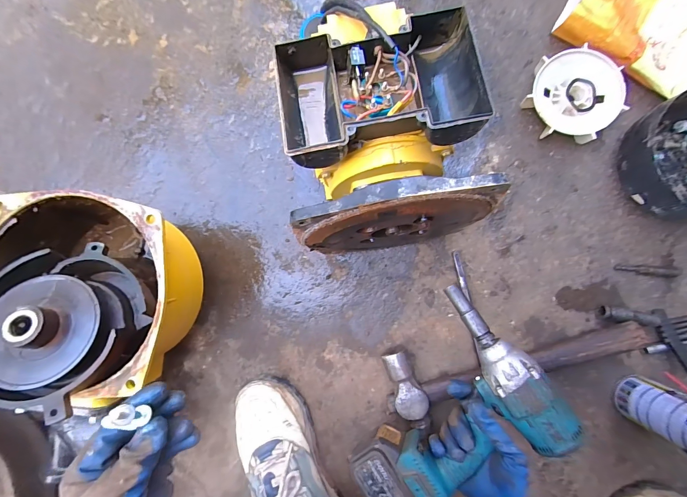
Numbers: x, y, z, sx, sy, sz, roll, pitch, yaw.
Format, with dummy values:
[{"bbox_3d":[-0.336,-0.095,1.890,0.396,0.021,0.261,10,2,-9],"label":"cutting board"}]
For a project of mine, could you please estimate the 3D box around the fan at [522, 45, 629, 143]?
[{"bbox_3d":[0.343,-0.229,0.488,0.131,0.037,0.129,0,89,3],"label":"fan"}]

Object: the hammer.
[{"bbox_3d":[0.251,0.181,0.459,0.377,0.057,0.111,-9,87,4],"label":"hammer"}]

